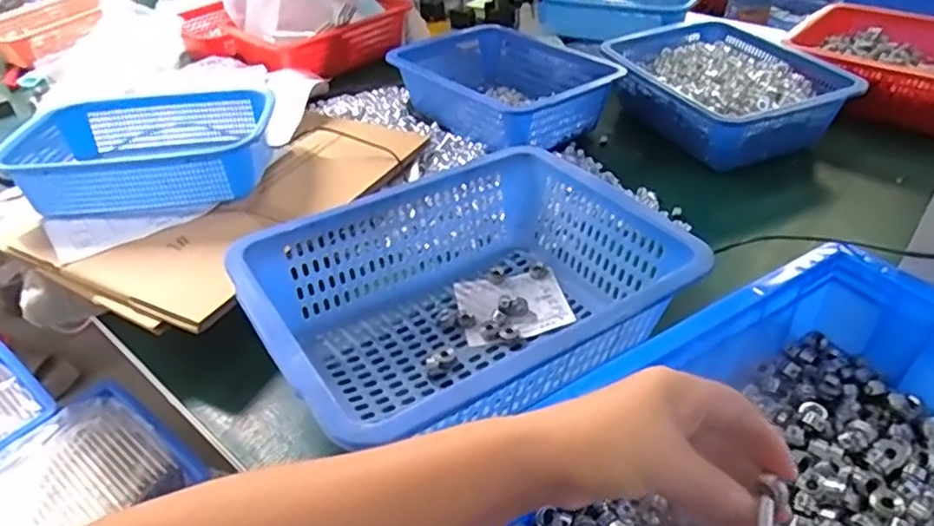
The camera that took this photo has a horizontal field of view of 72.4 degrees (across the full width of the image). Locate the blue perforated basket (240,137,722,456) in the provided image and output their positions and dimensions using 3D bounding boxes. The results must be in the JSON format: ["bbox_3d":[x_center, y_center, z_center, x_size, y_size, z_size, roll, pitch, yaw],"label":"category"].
[{"bbox_3d":[0.006,0.038,0.579,0.343,0.125,0.271,-25,43,-24],"label":"blue perforated basket"}]

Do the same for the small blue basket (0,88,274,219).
[{"bbox_3d":[-0.380,-0.135,0.770,0.292,0.076,0.193,-6,39,-3],"label":"small blue basket"}]

